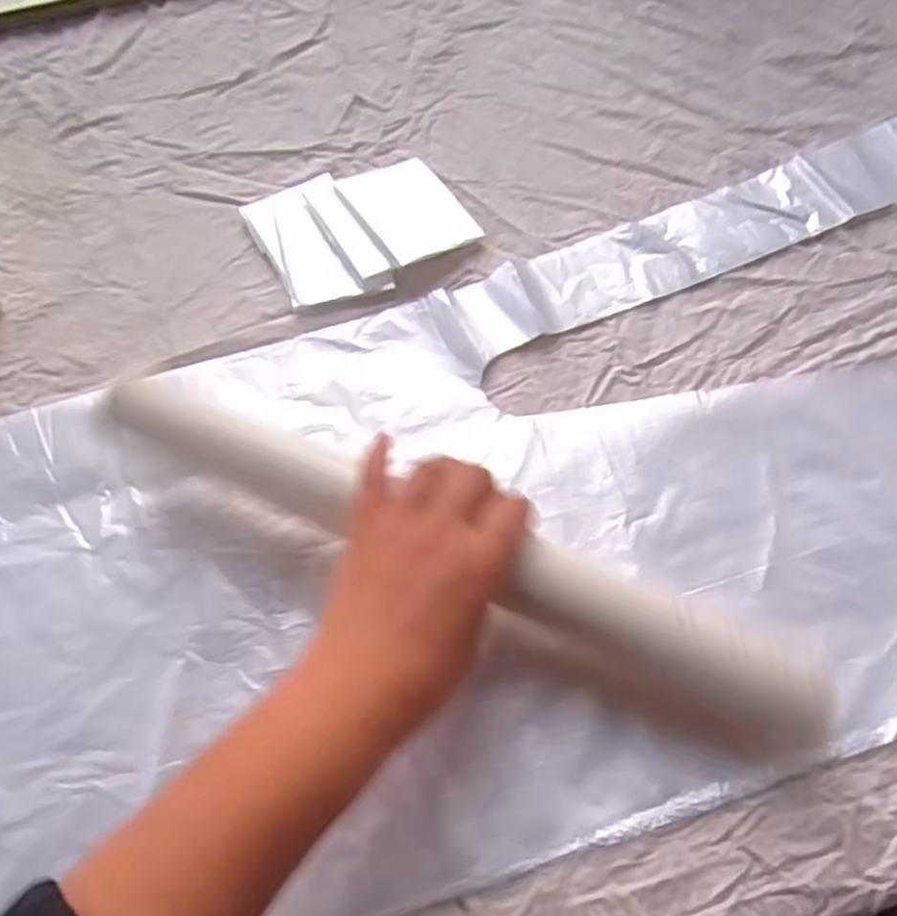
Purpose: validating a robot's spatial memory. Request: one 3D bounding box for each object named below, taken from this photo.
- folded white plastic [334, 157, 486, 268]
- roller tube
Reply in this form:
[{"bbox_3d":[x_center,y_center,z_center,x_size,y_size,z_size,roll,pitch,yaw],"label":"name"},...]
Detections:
[{"bbox_3d":[-0.027,-0.159,0.483,0.065,0.017,0.084,-31,67,-12],"label":"folded white plastic"},{"bbox_3d":[0.004,0.042,0.361,0.358,0.041,0.049,23,68,10],"label":"roller tube"}]

